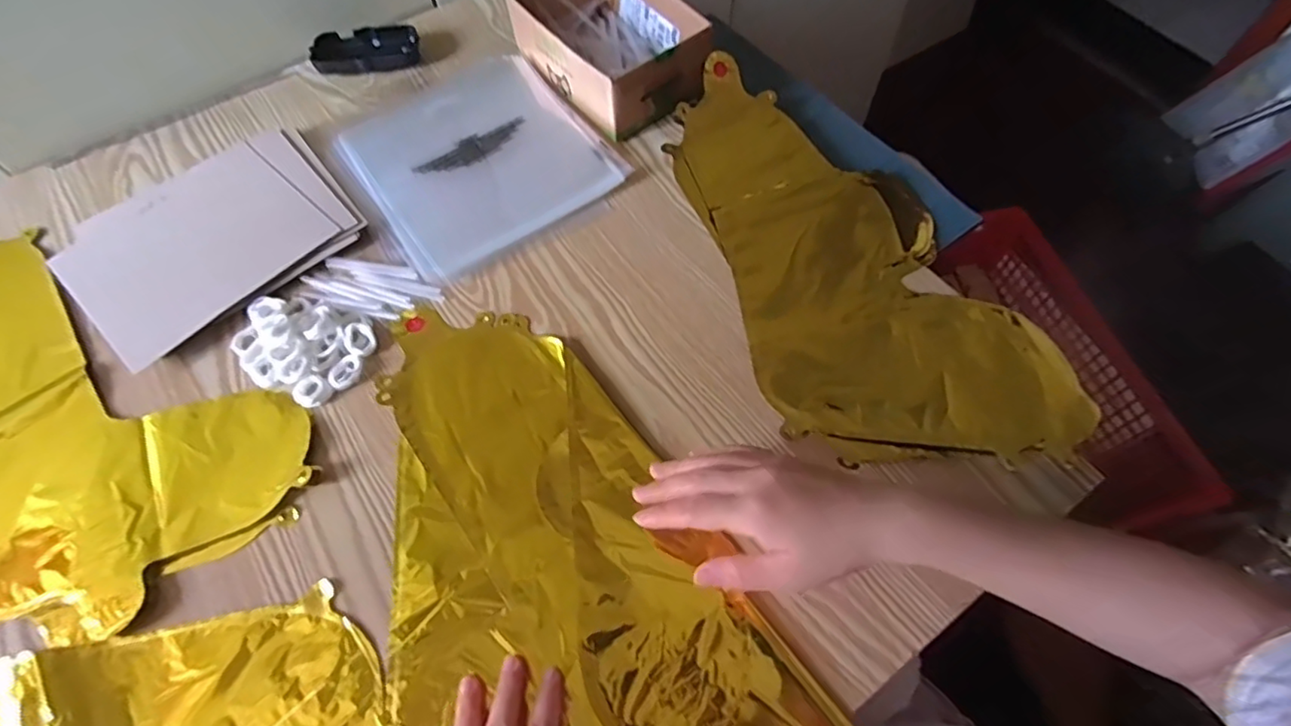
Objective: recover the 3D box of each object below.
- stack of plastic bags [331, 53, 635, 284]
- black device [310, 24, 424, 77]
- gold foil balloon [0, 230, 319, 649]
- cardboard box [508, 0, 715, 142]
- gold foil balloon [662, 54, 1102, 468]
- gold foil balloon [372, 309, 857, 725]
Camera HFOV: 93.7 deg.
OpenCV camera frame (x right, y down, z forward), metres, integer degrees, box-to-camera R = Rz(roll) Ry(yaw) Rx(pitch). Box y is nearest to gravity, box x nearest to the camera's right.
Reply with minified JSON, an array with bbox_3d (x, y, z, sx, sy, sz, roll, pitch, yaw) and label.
[{"bbox_3d":[-0.159,-0.197,0.575,0.209,0.009,0.216,-34,67,-16],"label":"stack of plastic bags"},{"bbox_3d":[-0.295,-0.332,0.644,0.107,0.018,0.059,-17,64,-8],"label":"black device"},{"bbox_3d":[-0.460,0.052,0.455,0.406,0.012,0.220,27,66,14],"label":"gold foil balloon"},{"bbox_3d":[-0.037,-0.318,0.600,0.126,0.063,0.186,-33,67,-15],"label":"cardboard box"},{"bbox_3d":[0.158,-0.094,0.514,0.216,0.015,0.424,-22,64,-10],"label":"gold foil balloon"},{"bbox_3d":[-0.092,0.146,0.408,0.252,0.011,0.410,-32,66,-15],"label":"gold foil balloon"}]

